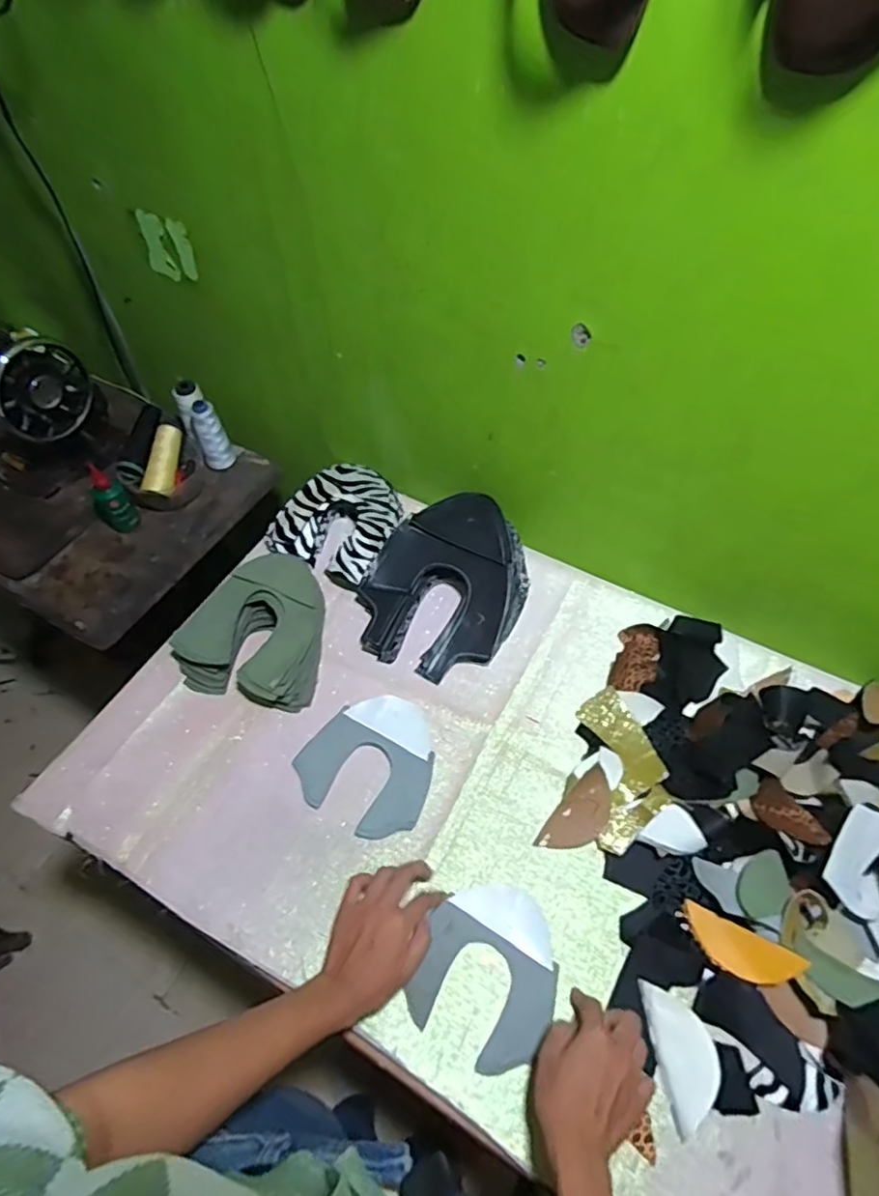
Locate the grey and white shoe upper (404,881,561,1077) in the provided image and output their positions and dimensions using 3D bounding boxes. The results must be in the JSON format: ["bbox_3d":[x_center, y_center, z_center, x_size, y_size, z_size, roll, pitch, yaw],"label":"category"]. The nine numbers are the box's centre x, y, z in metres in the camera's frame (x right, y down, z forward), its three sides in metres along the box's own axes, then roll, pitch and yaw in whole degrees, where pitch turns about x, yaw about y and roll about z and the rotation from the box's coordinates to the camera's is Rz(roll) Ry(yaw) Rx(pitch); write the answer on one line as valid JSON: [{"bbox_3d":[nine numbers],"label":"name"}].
[{"bbox_3d":[0.051,0.361,0.601,0.126,0.009,0.147,28,61,18],"label":"grey and white shoe upper"}]

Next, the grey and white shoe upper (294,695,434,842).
[{"bbox_3d":[-0.076,0.184,0.708,0.151,0.009,0.148,27,69,16],"label":"grey and white shoe upper"}]

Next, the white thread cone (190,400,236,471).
[{"bbox_3d":[-0.352,-0.252,0.947,0.046,0.108,0.047,-20,58,-12],"label":"white thread cone"}]

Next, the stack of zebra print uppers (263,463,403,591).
[{"bbox_3d":[-0.137,-0.118,0.868,0.164,0.064,0.183,21,59,14],"label":"stack of zebra print uppers"}]

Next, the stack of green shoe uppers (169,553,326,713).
[{"bbox_3d":[-0.237,0.036,0.779,0.184,0.071,0.177,9,57,7],"label":"stack of green shoe uppers"}]

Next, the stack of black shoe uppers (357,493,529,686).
[{"bbox_3d":[0.008,-0.026,0.792,0.196,0.097,0.234,22,59,15],"label":"stack of black shoe uppers"}]

